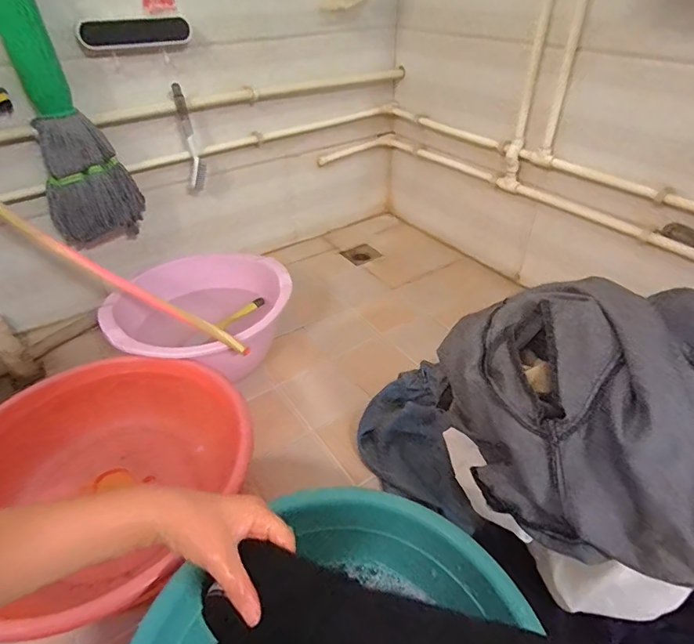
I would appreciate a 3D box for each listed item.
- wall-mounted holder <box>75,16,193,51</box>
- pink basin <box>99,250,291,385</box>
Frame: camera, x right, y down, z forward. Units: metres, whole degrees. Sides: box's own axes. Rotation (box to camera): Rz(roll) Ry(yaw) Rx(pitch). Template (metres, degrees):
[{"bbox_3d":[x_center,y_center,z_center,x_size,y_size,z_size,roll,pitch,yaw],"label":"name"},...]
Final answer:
[{"bbox_3d":[-0.442,-0.608,0.929,0.233,0.054,0.028,-31,48,-30],"label":"wall-mounted holder"},{"bbox_3d":[-0.318,-0.008,0.992,0.364,0.149,0.363,-1,40,1],"label":"pink basin"}]

